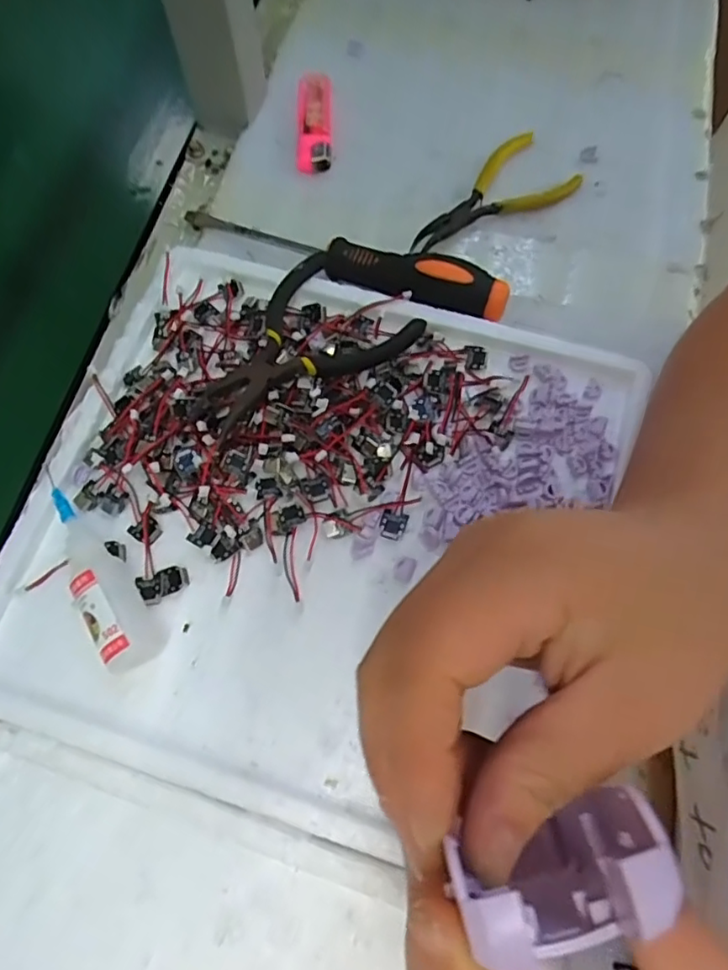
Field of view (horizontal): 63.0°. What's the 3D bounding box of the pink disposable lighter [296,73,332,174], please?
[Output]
[{"bbox_3d":[-0.032,-0.238,0.390,0.022,0.013,0.079,-2,70,1],"label":"pink disposable lighter"}]

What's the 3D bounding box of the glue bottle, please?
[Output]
[{"bbox_3d":[-0.119,0.038,0.266,0.022,0.024,0.089,-31,72,-9],"label":"glue bottle"}]

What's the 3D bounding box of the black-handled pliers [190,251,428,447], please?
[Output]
[{"bbox_3d":[-0.036,-0.068,0.302,0.113,0.019,0.075,-42,74,-12],"label":"black-handled pliers"}]

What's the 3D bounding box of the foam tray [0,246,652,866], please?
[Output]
[{"bbox_3d":[-0.022,0.014,0.290,0.266,0.040,0.255,17,72,8],"label":"foam tray"}]

